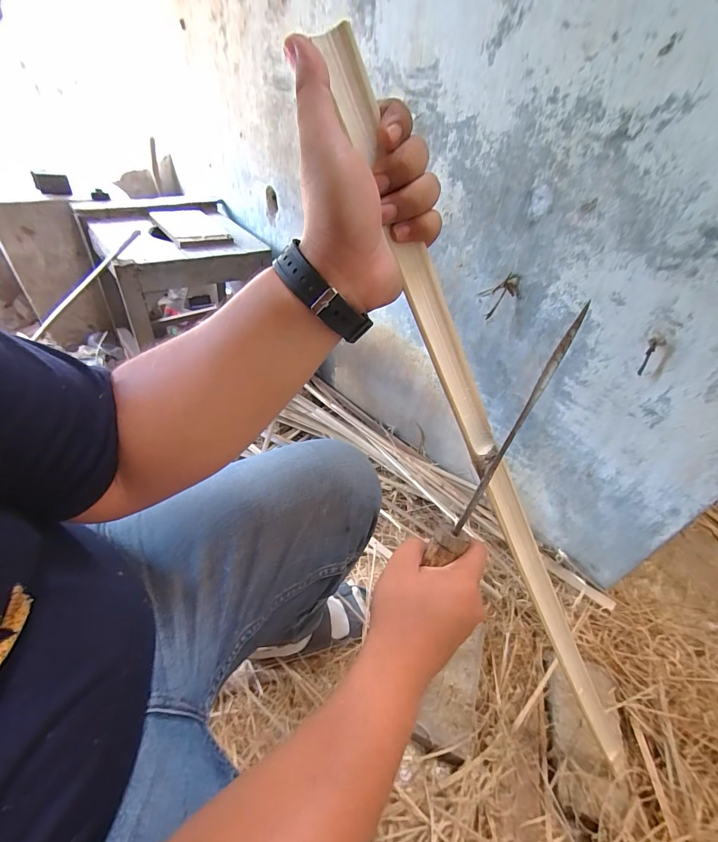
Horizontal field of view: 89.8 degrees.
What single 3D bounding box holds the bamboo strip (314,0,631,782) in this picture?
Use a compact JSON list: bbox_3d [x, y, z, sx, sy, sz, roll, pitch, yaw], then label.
[{"bbox_3d":[0.154,0.099,0.352,0.025,0.775,0.038,-9,28,40],"label":"bamboo strip"}]

